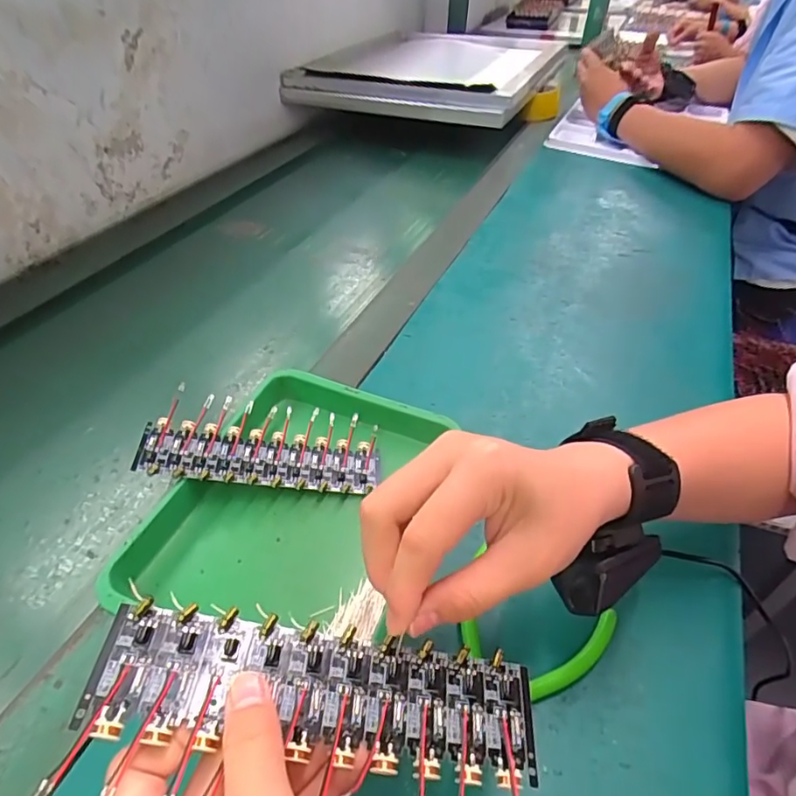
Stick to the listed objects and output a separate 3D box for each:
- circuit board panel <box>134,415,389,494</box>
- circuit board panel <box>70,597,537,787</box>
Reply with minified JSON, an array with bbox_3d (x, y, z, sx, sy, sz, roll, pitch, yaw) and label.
[{"bbox_3d":[-0.093,0.041,0.367,0.159,0.008,0.044,7,41,-12],"label":"circuit board panel"},{"bbox_3d":[-0.026,0.108,0.195,0.160,0.008,0.044,13,42,-7],"label":"circuit board panel"}]

